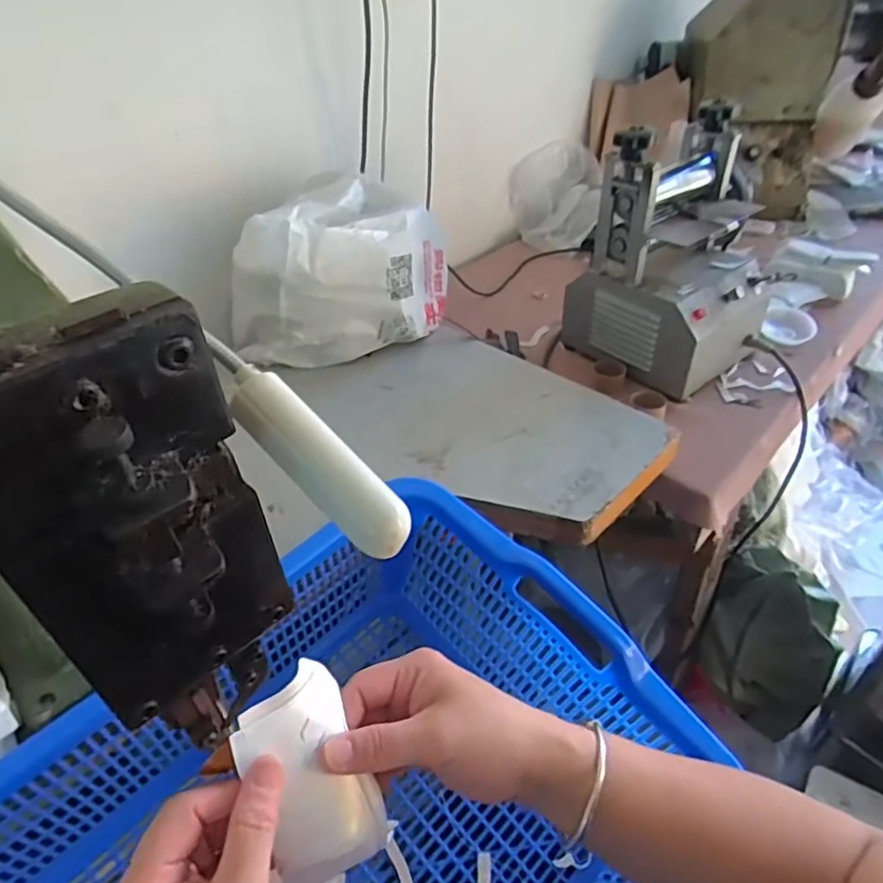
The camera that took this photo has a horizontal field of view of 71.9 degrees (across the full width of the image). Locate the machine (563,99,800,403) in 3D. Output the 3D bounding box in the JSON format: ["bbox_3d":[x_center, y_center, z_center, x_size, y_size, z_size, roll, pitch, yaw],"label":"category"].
[{"bbox_3d":[0.310,-0.237,0.782,0.211,0.278,0.195,-20,43,-18],"label":"machine"}]

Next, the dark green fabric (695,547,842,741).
[{"bbox_3d":[0.521,0.344,0.988,0.149,0.307,0.189,-31,48,-28],"label":"dark green fabric"}]

